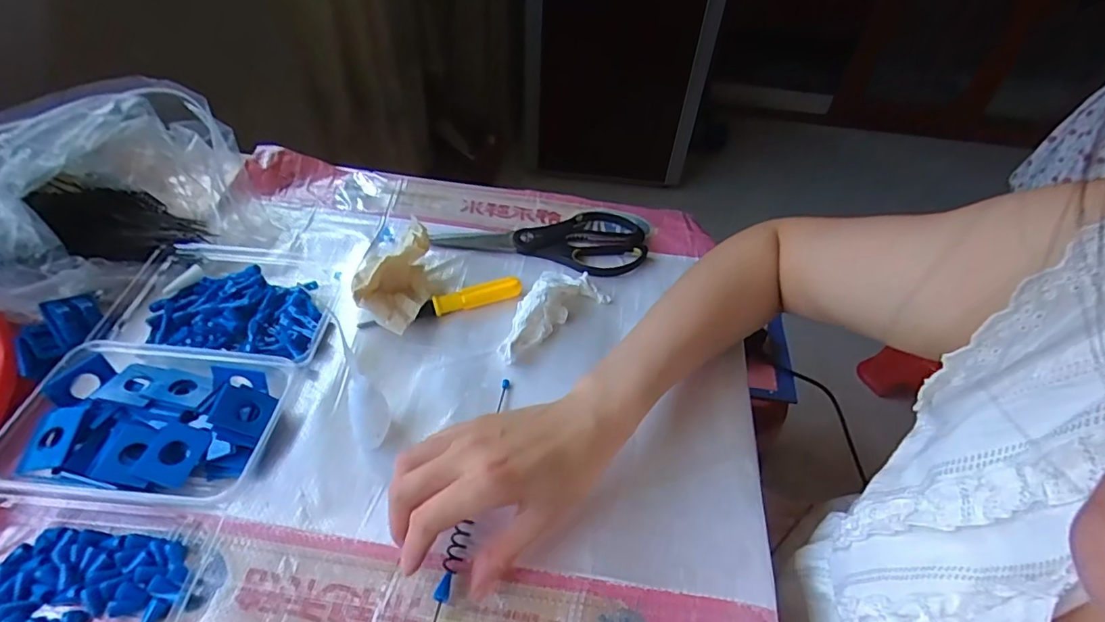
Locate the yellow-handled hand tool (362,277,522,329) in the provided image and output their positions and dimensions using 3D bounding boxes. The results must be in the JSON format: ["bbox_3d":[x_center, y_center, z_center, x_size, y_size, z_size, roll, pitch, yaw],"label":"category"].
[{"bbox_3d":[-0.095,-0.006,0.475,0.142,0.019,0.014,-15,51,-18],"label":"yellow-handled hand tool"}]

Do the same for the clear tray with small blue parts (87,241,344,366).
[{"bbox_3d":[-0.283,-0.010,0.460,0.183,0.033,0.113,3,48,-2],"label":"clear tray with small blue parts"}]

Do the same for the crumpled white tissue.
[{"bbox_3d":[0.003,0.003,0.467,0.062,0.032,0.115,20,49,13],"label":"crumpled white tissue"}]

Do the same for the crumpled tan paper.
[{"bbox_3d":[-0.139,-0.031,0.472,0.065,0.057,0.113,-7,49,-11],"label":"crumpled tan paper"}]

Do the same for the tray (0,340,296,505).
[{"bbox_3d":[-0.279,0.079,0.375,0.155,0.034,0.111,7,48,2],"label":"tray"}]

